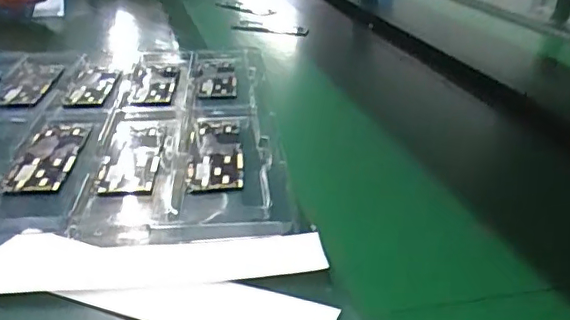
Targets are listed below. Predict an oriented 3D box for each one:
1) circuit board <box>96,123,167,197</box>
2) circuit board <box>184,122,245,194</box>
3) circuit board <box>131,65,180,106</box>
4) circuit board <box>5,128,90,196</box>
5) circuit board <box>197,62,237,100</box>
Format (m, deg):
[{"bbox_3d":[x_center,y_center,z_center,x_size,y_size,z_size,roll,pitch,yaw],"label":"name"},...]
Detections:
[{"bbox_3d":[-0.129,-0.003,0.477,0.046,0.008,0.130,0,27,-6],"label":"circuit board"},{"bbox_3d":[-0.059,-0.007,0.481,0.044,0.006,0.123,0,27,-6],"label":"circuit board"},{"bbox_3d":[-0.147,-0.087,0.638,0.050,0.007,0.138,-1,28,-8],"label":"circuit board"},{"bbox_3d":[-0.197,-0.002,0.470,0.044,0.007,0.112,1,27,-4],"label":"circuit board"},{"bbox_3d":[-0.078,-0.092,0.651,0.044,0.009,0.120,-1,28,-8],"label":"circuit board"}]

